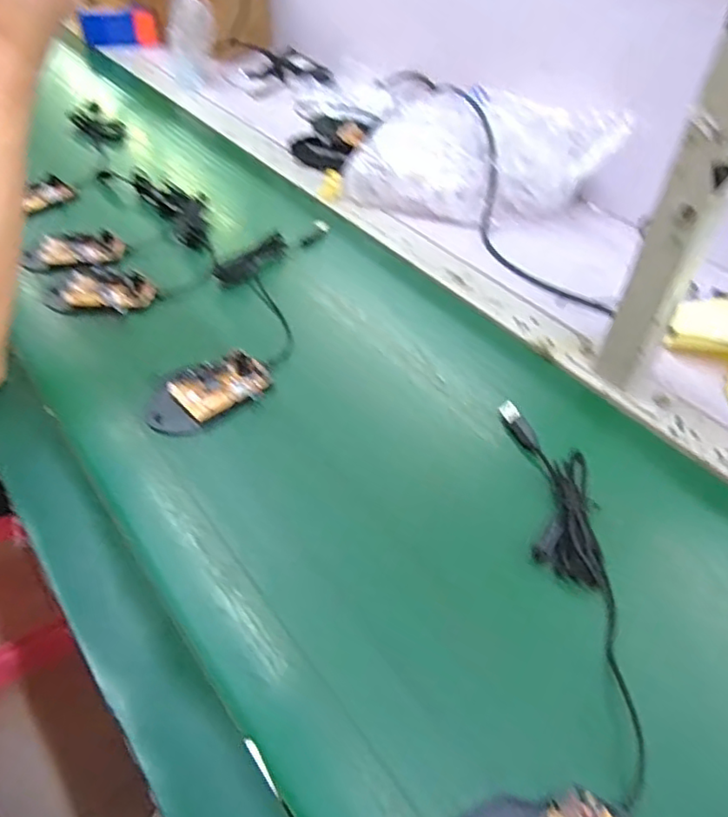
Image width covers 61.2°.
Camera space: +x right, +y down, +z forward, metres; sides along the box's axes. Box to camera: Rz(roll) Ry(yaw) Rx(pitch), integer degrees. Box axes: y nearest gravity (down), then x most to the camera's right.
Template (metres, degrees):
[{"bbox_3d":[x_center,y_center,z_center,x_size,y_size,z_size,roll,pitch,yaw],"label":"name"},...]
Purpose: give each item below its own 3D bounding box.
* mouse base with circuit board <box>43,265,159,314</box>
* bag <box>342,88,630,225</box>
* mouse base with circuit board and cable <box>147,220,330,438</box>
[{"bbox_3d":[-0.264,-0.119,0.620,0.103,0.014,0.060,3,46,0],"label":"mouse base with circuit board"},{"bbox_3d":[0.137,-0.319,0.766,0.308,0.093,0.161,-11,48,-14],"label":"bag"},{"bbox_3d":[-0.113,-0.104,0.610,0.097,0.019,0.335,6,46,3],"label":"mouse base with circuit board and cable"}]

